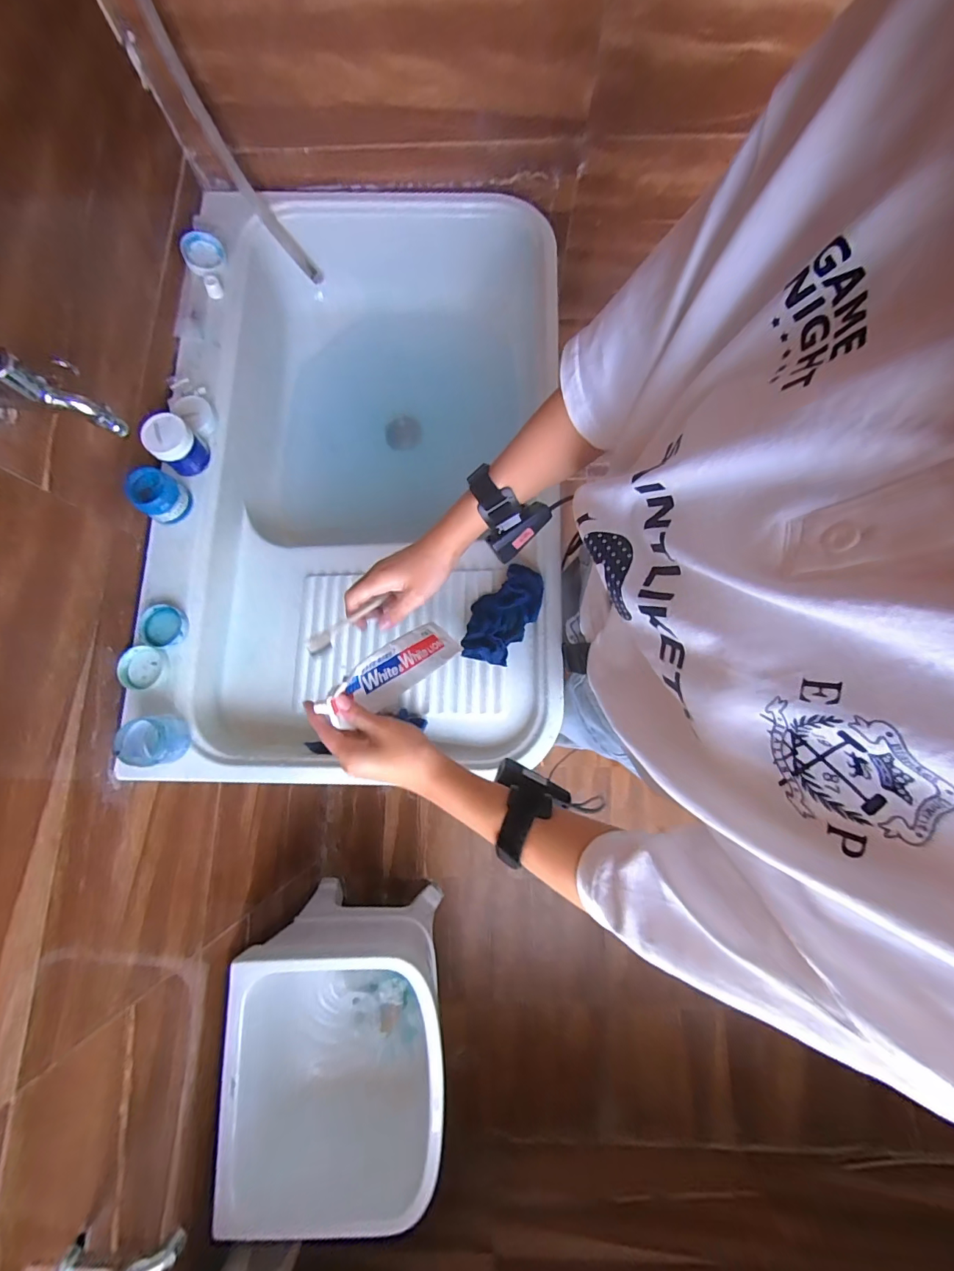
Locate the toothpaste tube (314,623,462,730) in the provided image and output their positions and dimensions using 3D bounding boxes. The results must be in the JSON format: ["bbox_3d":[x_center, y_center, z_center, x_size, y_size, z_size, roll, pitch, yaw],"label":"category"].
[{"bbox_3d":[-0.085,0.033,0.487,0.051,0.191,0.035,48,127,8],"label":"toothpaste tube"}]

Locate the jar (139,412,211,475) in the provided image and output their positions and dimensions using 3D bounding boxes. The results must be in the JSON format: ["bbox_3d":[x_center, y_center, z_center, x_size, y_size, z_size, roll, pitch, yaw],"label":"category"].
[{"bbox_3d":[-0.398,-0.252,0.613,0.056,0.061,0.057,0,79,1],"label":"jar"}]

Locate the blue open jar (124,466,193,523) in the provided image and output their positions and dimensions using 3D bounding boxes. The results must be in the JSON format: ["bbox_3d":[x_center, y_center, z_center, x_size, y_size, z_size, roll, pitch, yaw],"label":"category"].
[{"bbox_3d":[-0.413,-0.183,0.599,0.054,0.055,0.059,40,82,7],"label":"blue open jar"}]

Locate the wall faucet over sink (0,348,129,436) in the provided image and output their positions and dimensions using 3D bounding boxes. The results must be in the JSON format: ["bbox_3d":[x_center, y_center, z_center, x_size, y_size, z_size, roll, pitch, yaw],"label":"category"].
[{"bbox_3d":[-0.397,-0.208,0.404,0.129,0.084,0.038,10,80,3],"label":"wall faucet over sink"}]

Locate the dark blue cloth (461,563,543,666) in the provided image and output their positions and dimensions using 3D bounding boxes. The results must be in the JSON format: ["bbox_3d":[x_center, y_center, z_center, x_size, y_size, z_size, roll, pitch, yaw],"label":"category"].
[{"bbox_3d":[0.032,-0.027,0.597,0.084,0.047,0.135,20,80,4],"label":"dark blue cloth"}]

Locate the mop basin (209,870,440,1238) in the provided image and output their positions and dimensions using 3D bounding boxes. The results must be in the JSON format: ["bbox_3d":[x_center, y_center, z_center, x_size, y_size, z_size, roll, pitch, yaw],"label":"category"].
[{"bbox_3d":[-0.244,0.795,0.967,0.373,0.420,0.410,0,79,1],"label":"mop basin"}]

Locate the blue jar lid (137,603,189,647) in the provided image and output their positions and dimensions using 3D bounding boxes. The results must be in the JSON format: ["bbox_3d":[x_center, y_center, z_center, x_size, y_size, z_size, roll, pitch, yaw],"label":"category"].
[{"bbox_3d":[-0.404,-0.013,0.591,0.056,0.011,0.054,-30,80,-5],"label":"blue jar lid"}]

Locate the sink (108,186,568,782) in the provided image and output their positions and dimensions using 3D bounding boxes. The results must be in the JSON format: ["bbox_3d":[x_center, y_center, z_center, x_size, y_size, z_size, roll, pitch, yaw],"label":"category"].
[{"bbox_3d":[-0.168,-0.245,0.781,0.558,0.319,0.907,0,79,1],"label":"sink"}]

